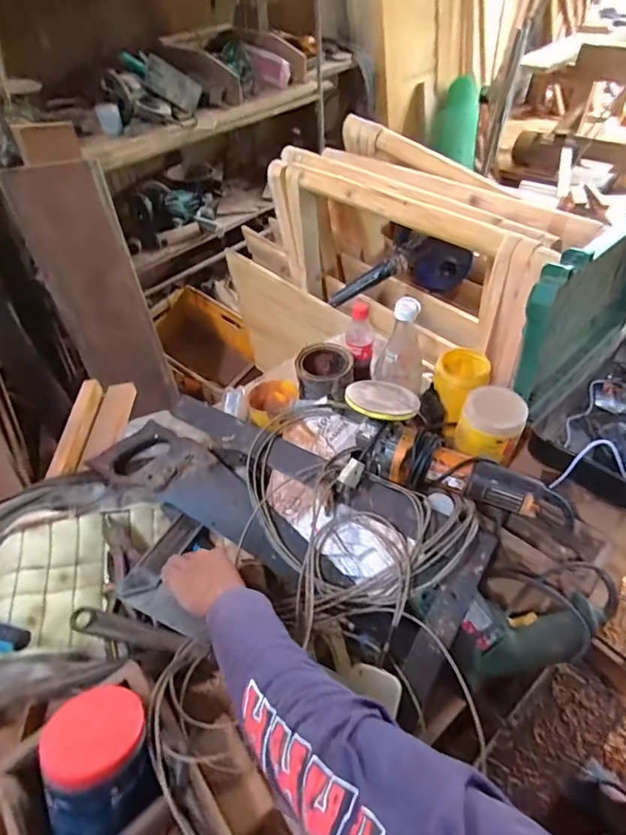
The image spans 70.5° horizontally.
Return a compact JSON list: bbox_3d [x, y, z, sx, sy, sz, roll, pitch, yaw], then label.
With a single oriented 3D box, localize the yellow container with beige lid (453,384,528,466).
[{"bbox_3d":[0.279,0.008,0.692,0.094,0.080,0.090,21,54,22],"label":"yellow container with beige lid"}]

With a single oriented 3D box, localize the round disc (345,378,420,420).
[{"bbox_3d":[0.100,-0.028,0.637,0.102,0.010,0.098,20,34,19],"label":"round disc"}]

